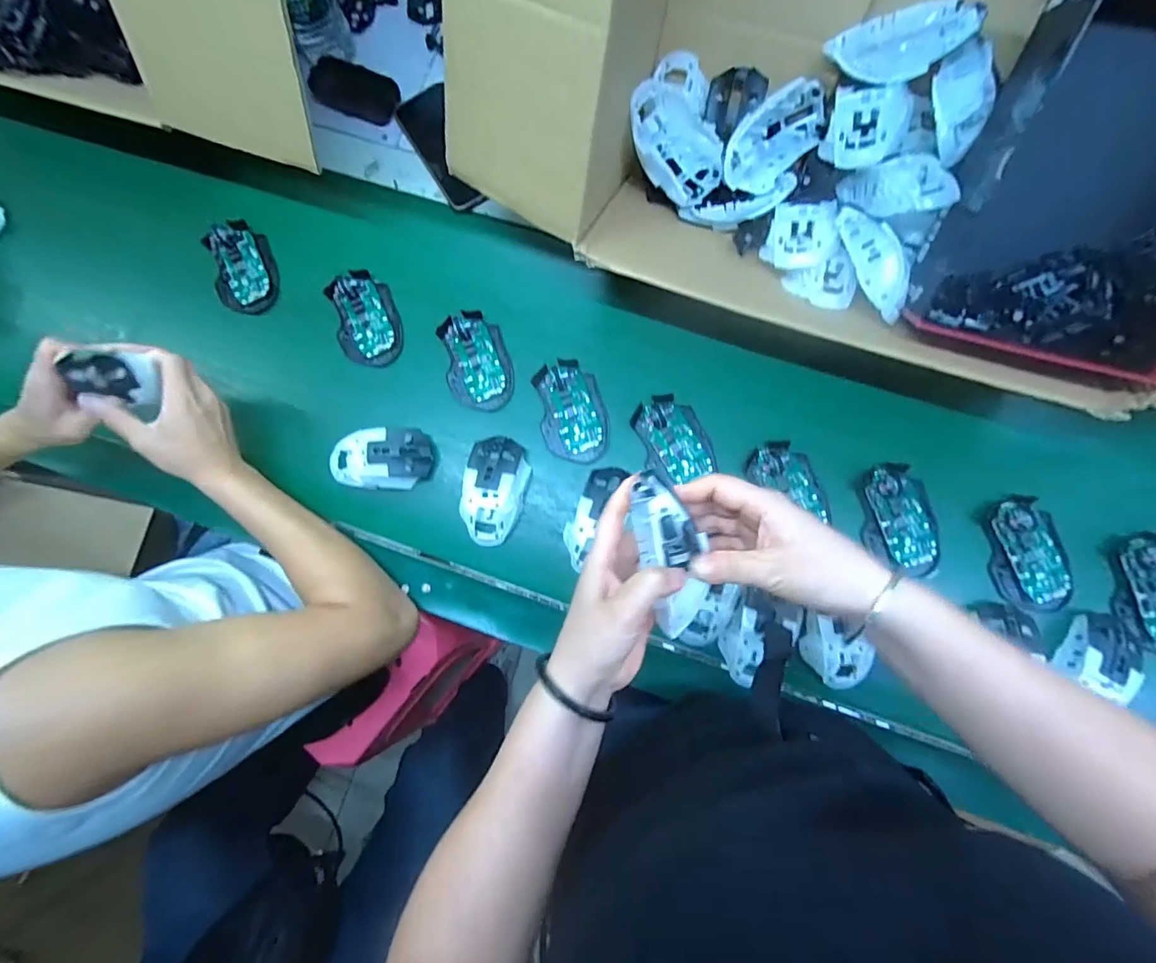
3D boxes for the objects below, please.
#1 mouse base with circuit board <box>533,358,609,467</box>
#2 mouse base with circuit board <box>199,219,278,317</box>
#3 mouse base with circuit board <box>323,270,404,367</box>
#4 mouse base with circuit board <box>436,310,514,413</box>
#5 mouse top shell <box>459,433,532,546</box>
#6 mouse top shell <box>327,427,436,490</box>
[{"bbox_3d":[-0.006,-0.077,0.556,0.071,0.014,0.114,-11,83,2],"label":"mouse base with circuit board"},{"bbox_3d":[-0.403,-0.258,0.599,0.072,0.017,0.115,-11,83,2],"label":"mouse base with circuit board"},{"bbox_3d":[-0.248,-0.191,0.586,0.073,0.016,0.113,-15,83,2],"label":"mouse base with circuit board"},{"bbox_3d":[-0.115,-0.136,0.568,0.072,0.013,0.111,-18,83,1],"label":"mouse base with circuit board"},{"bbox_3d":[-0.090,0.010,0.542,0.061,0.032,0.115,7,84,4],"label":"mouse top shell"},{"bbox_3d":[-0.221,-0.024,0.550,0.113,0.028,0.064,-5,83,3],"label":"mouse top shell"}]

